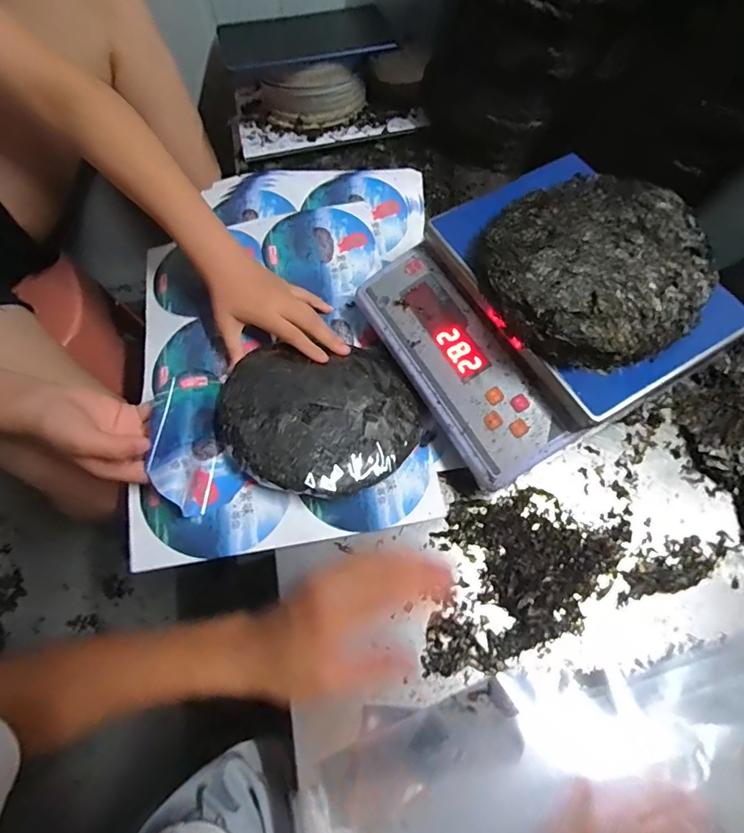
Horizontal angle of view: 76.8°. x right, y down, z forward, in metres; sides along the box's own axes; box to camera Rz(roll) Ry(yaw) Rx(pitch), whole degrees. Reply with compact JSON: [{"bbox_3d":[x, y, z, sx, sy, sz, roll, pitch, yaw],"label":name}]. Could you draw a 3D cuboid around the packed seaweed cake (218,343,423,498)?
[{"bbox_3d":[-0.054,-0.001,0.498,0.202,0.061,0.176,-3,68,-1],"label":"packed seaweed cake"}]

